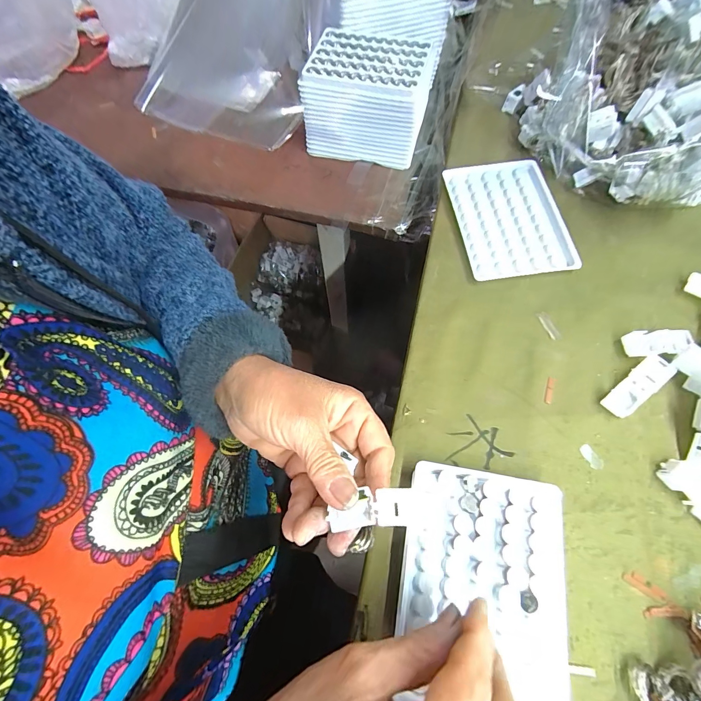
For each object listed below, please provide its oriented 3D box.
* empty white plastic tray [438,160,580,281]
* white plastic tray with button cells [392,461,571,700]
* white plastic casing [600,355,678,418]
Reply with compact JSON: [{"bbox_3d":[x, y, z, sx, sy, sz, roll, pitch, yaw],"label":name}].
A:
[{"bbox_3d":[0.147,-0.123,0.326,0.091,0.011,0.124,-8,67,-3],"label":"empty white plastic tray"},{"bbox_3d":[0.082,0.142,0.214,0.096,0.018,0.126,9,67,5],"label":"white plastic tray with button cells"},{"bbox_3d":[0.214,0.027,0.262,0.056,0.012,0.020,-35,70,-13],"label":"white plastic casing"}]

